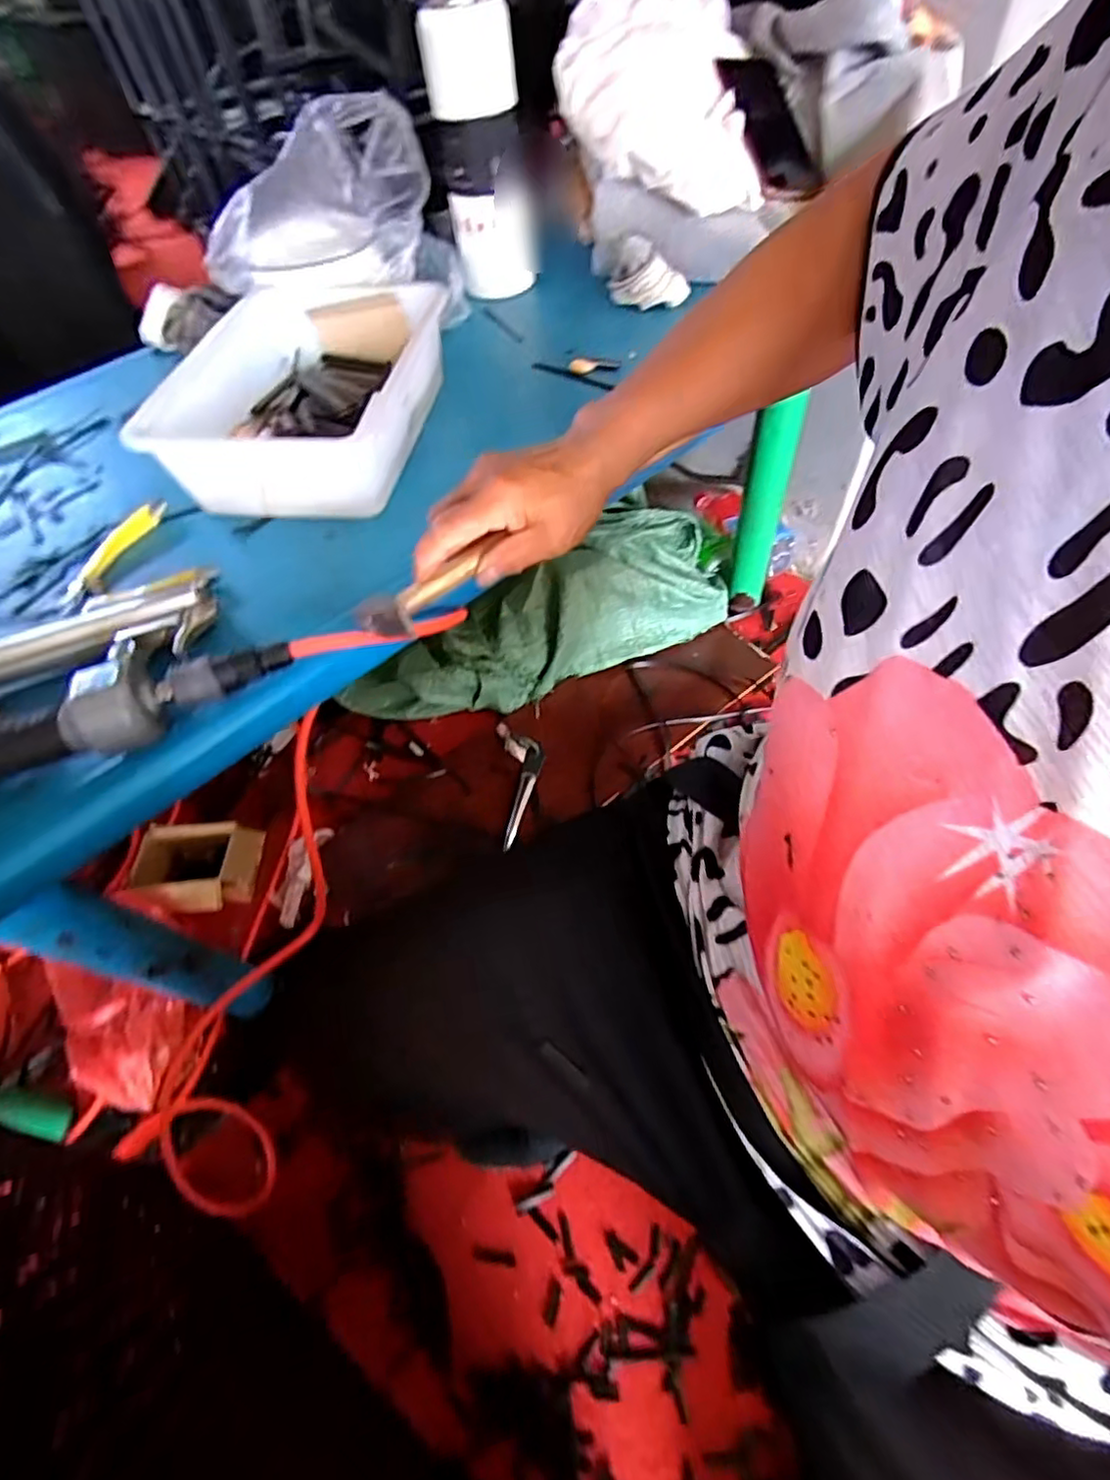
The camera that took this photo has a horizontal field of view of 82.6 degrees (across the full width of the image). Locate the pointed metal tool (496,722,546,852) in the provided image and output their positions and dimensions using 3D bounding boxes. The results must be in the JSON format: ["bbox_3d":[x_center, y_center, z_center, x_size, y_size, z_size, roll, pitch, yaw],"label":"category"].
[{"bbox_3d":[-0.046,0.058,0.912,0.066,0.012,0.202,-7,57,0],"label":"pointed metal tool"}]

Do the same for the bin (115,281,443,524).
[{"bbox_3d":[-0.213,-0.313,0.569,0.209,0.078,0.269,4,57,9],"label":"bin"}]

